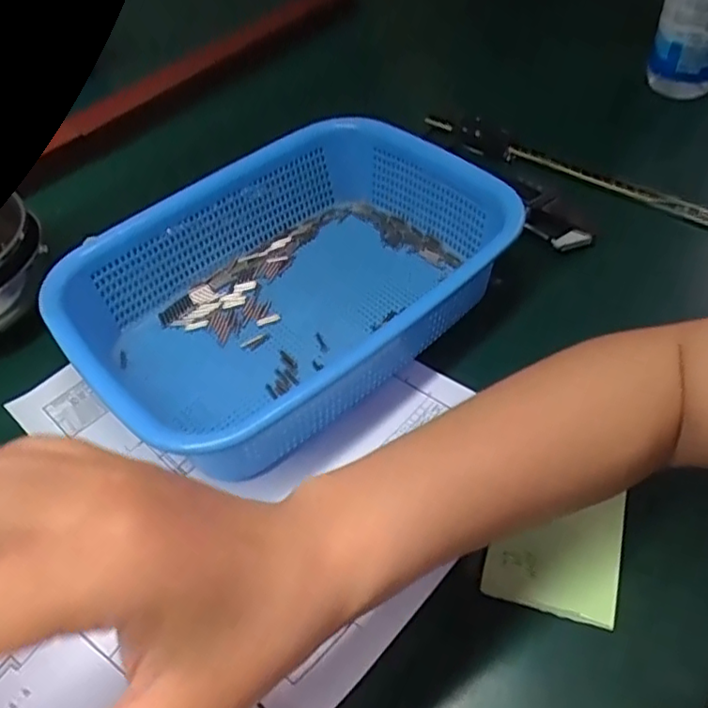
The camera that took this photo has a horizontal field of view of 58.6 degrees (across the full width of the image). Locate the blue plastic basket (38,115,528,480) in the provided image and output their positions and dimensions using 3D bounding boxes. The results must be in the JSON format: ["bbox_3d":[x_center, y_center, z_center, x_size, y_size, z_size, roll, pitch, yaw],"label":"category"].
[{"bbox_3d":[-0.045,-0.051,0.429,0.282,0.082,0.198,-36,56,-23],"label":"blue plastic basket"}]

